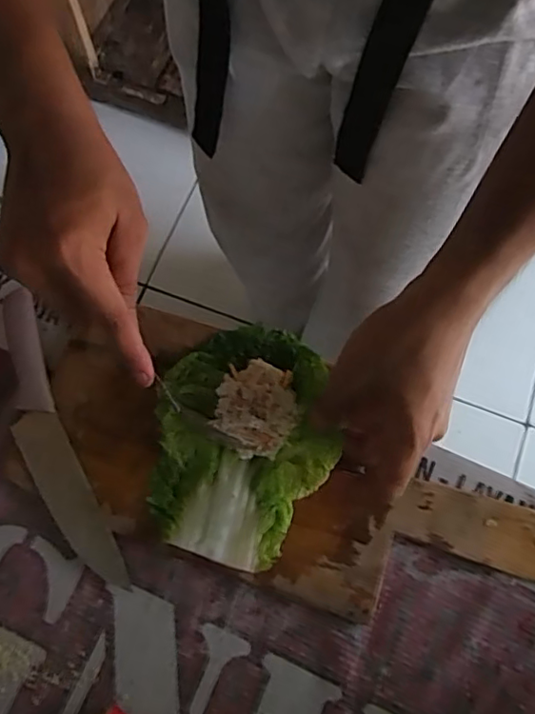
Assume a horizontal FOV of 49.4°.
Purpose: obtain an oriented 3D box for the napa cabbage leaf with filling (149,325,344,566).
[{"bbox_3d":[-0.019,0.055,0.399,0.114,0.030,0.162,3,73,-1],"label":"napa cabbage leaf with filling"}]

